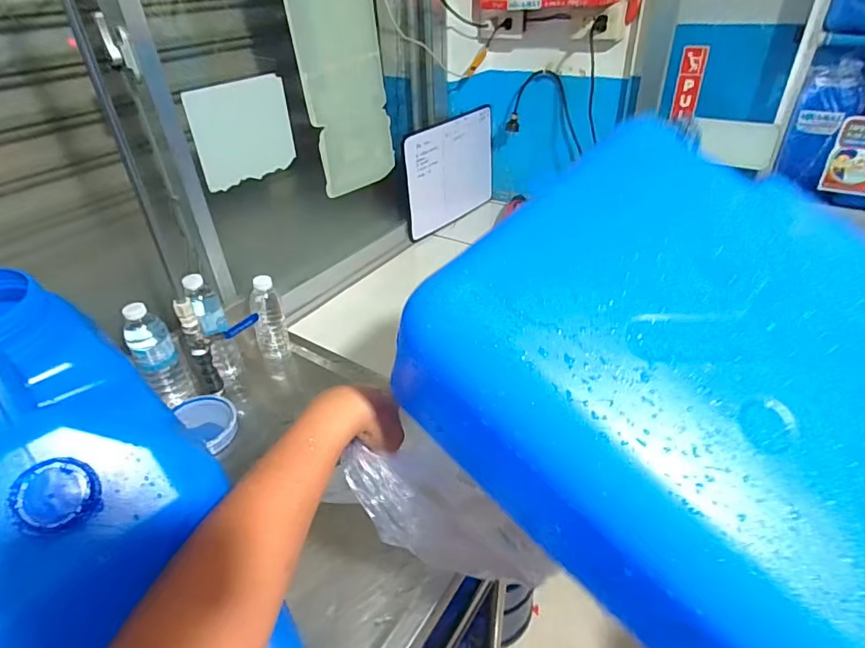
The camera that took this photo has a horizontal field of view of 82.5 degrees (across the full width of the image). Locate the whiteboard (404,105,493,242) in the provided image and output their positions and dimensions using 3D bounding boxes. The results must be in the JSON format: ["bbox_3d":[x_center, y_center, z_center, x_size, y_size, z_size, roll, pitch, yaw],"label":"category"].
[{"bbox_3d":[0.059,-0.442,1.434,0.018,0.289,0.379,23,45,36],"label":"whiteboard"}]

